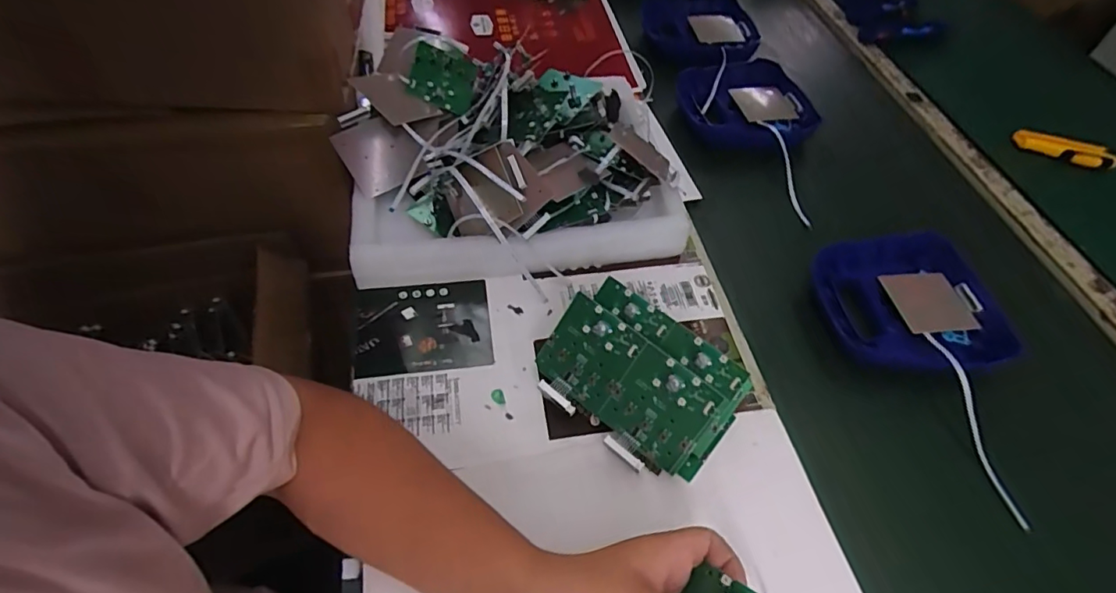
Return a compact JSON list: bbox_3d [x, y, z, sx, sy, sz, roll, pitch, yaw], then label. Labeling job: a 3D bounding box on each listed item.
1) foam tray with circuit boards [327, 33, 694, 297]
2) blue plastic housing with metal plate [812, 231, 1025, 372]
[{"bbox_3d":[-0.057,-0.172,0.612,0.359,0.109,0.295,-7,56,-7],"label":"foam tray with circuit boards"},{"bbox_3d":[0.372,0.005,0.559,0.184,0.025,0.169,-9,56,-9],"label":"blue plastic housing with metal plate"}]

